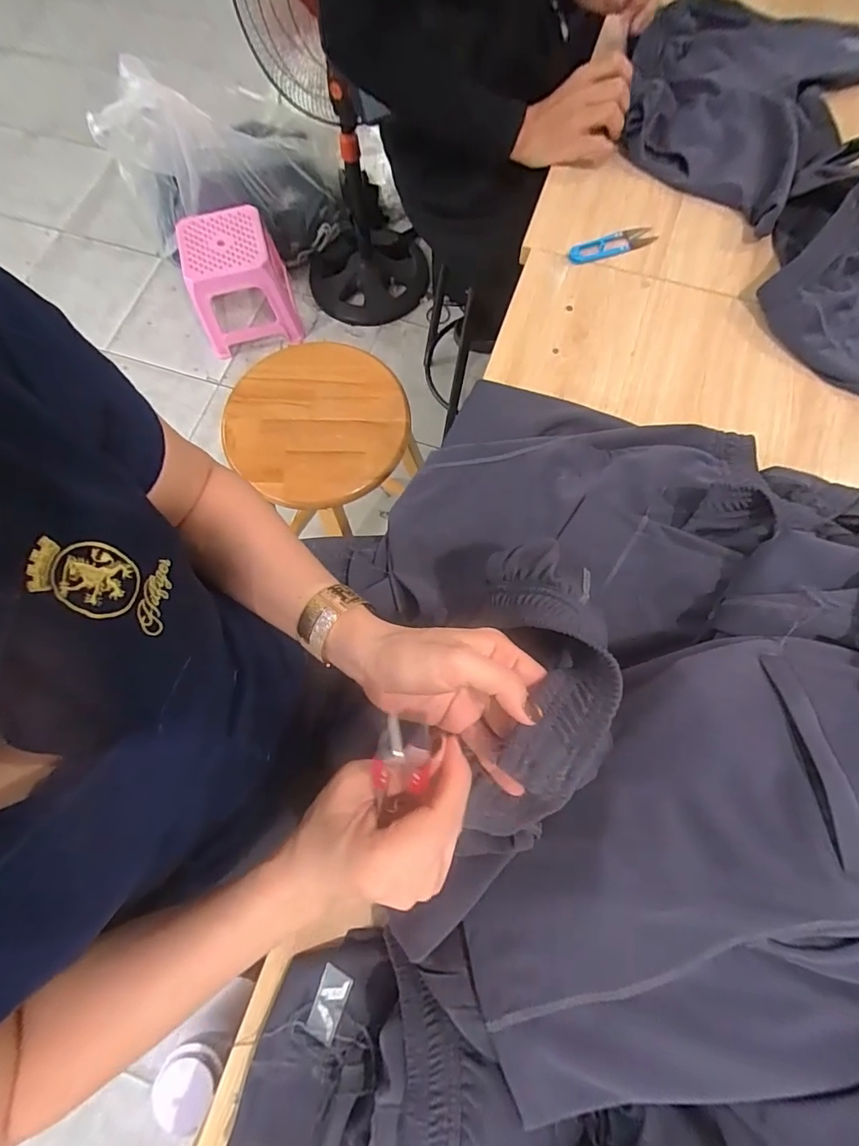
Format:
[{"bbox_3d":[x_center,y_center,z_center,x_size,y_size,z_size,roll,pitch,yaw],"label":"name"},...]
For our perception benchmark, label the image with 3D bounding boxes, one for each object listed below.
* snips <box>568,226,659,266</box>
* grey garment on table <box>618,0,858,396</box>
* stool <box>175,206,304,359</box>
[{"bbox_3d":[0.239,-0.425,0.646,0.116,0.007,0.028,-18,73,-4],"label":"snips"},{"bbox_3d":[0.523,-0.498,0.631,0.392,0.065,0.719,-24,74,-6],"label":"grey garment on table"},{"bbox_3d":[-0.548,-0.826,1.433,0.271,0.253,0.247,-17,73,-4],"label":"stool"}]

